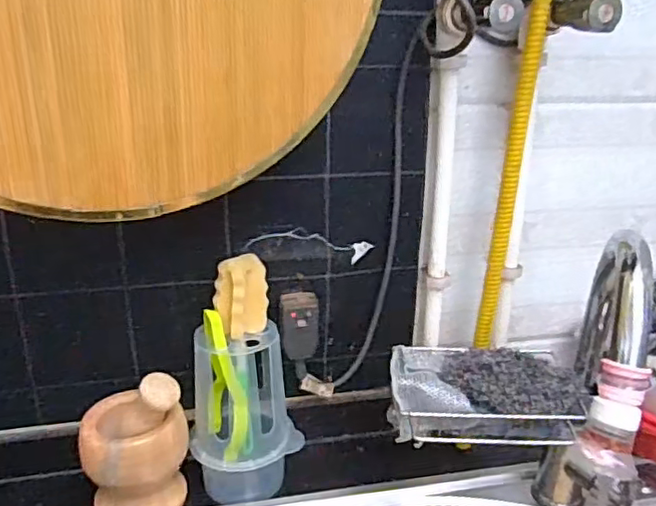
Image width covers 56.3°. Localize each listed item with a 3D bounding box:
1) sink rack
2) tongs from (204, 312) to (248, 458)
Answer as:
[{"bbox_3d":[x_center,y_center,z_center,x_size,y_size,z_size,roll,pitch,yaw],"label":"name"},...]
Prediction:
[{"bbox_3d":[0.149,0.136,0.602,0.173,0.058,0.100,2,21,3],"label":"sink rack"},{"bbox_3d":[-0.104,0.137,0.628,0.036,0.150,0.038,-5,22,-14],"label":"tongs"}]

